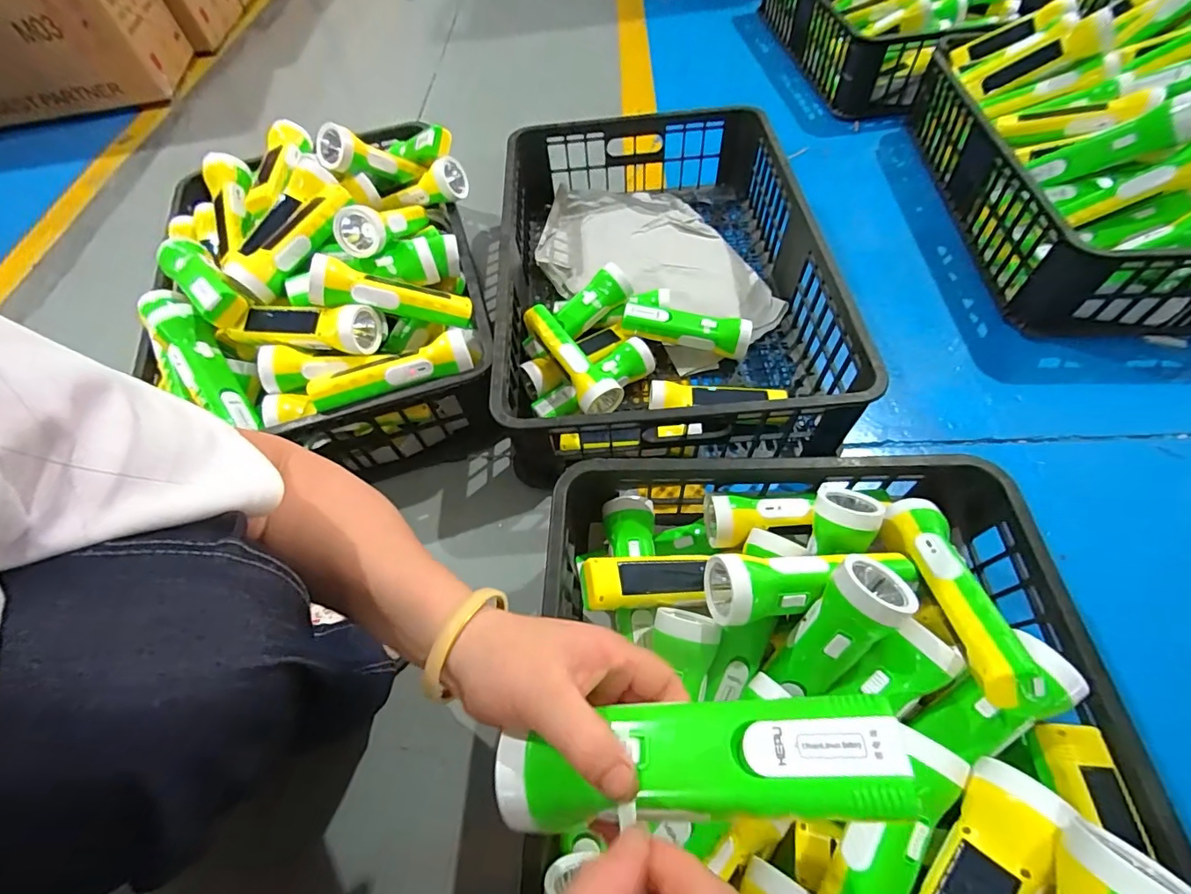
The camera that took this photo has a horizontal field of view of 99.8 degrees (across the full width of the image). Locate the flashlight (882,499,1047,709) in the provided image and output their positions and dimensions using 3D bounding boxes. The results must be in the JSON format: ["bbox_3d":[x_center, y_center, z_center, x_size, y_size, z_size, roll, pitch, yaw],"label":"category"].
[{"bbox_3d":[0.273,0.106,0.387,0.040,0.038,0.166,2,36,4],"label":"flashlight"}]

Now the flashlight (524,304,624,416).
[{"bbox_3d":[-0.032,-0.105,0.616,0.045,0.047,0.166,-32,62,-13],"label":"flashlight"}]

